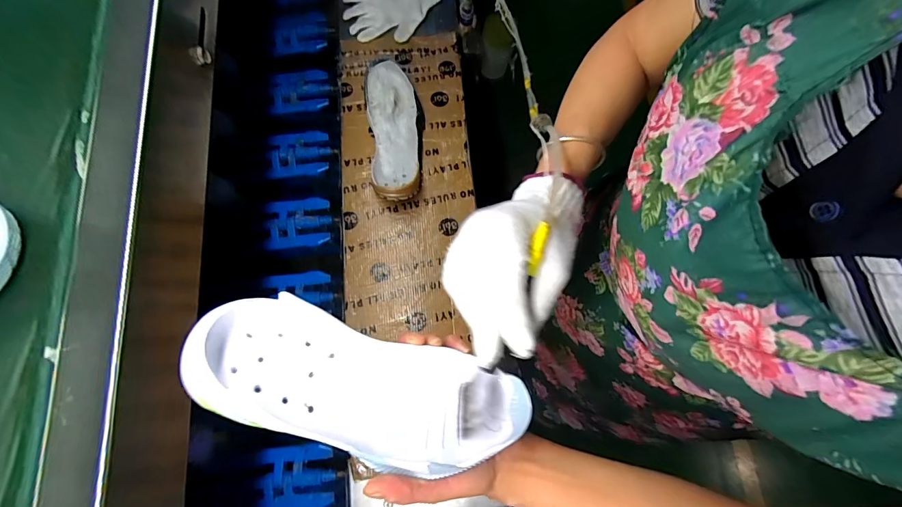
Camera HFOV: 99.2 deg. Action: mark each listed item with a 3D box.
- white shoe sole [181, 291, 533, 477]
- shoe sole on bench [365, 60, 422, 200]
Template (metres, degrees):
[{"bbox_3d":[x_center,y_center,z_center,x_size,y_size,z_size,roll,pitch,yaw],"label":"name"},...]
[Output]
[{"bbox_3d":[-0.054,0.098,0.276,0.236,0.040,0.082,21,75,-18],"label":"white shoe sole"},{"bbox_3d":[-0.096,-0.211,0.684,0.096,0.066,0.264,-8,76,-3],"label":"shoe sole on bench"}]

